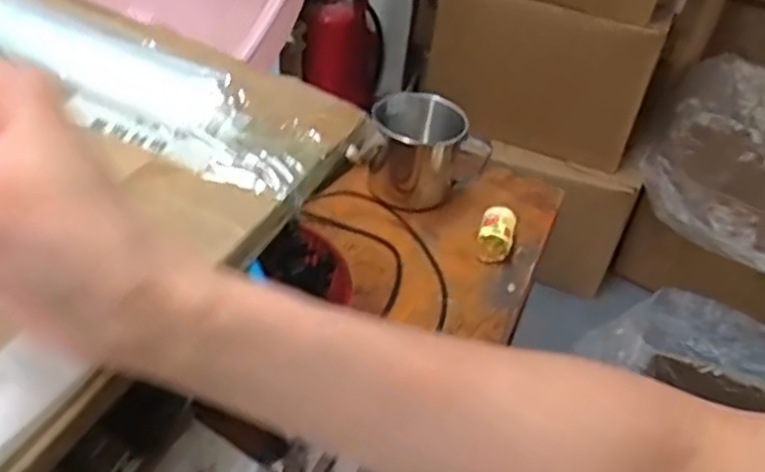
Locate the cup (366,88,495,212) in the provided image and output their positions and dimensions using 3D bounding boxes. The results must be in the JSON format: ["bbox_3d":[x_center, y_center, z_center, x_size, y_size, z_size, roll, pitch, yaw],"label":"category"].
[{"bbox_3d":[0.037,-0.067,0.582,0.090,0.070,0.090,5,38,-4],"label":"cup"}]

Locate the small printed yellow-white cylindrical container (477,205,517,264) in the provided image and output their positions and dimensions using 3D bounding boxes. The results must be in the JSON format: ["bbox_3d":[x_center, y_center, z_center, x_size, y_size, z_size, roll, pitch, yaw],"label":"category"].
[{"bbox_3d":[0.085,-0.001,0.539,0.026,0.028,0.033,14,39,8],"label":"small printed yellow-white cylindrical container"}]

